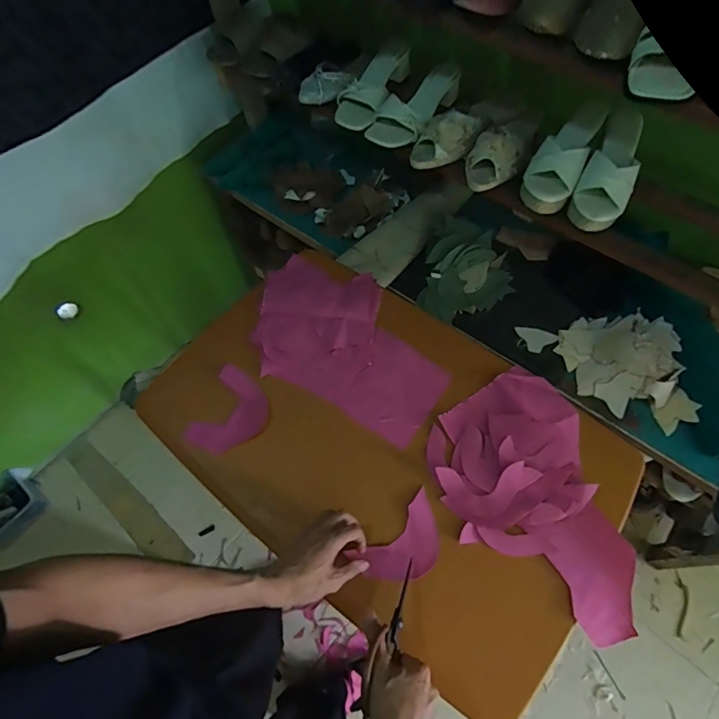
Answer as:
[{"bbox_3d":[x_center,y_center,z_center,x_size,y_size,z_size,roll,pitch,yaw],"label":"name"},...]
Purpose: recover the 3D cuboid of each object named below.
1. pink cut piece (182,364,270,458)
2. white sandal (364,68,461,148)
[{"bbox_3d":[-0.212,0.091,0.748,0.120,0.011,0.142,21,67,20],"label":"pink cut piece"},{"bbox_3d":[0.100,-0.476,0.841,0.097,0.067,0.185,29,67,16],"label":"white sandal"}]

